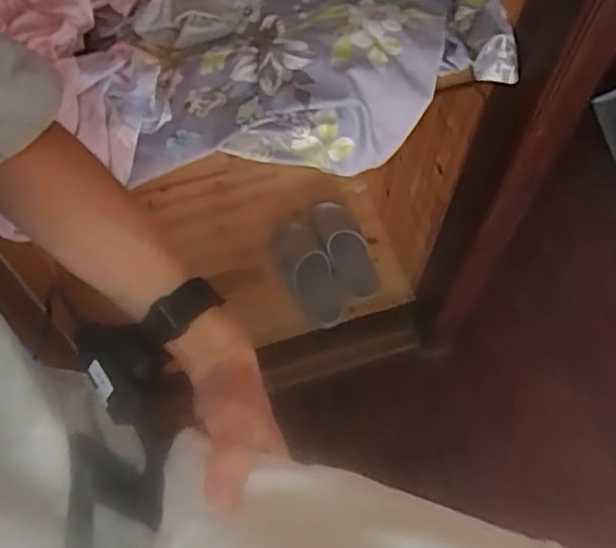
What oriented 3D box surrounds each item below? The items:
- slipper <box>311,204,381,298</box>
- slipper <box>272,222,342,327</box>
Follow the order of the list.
[{"bbox_3d":[0.089,-0.066,1.612,0.103,0.053,0.271,-16,64,-9],"label":"slipper"},{"bbox_3d":[-0.004,-0.004,1.592,0.110,0.049,0.274,-19,65,-10],"label":"slipper"}]

